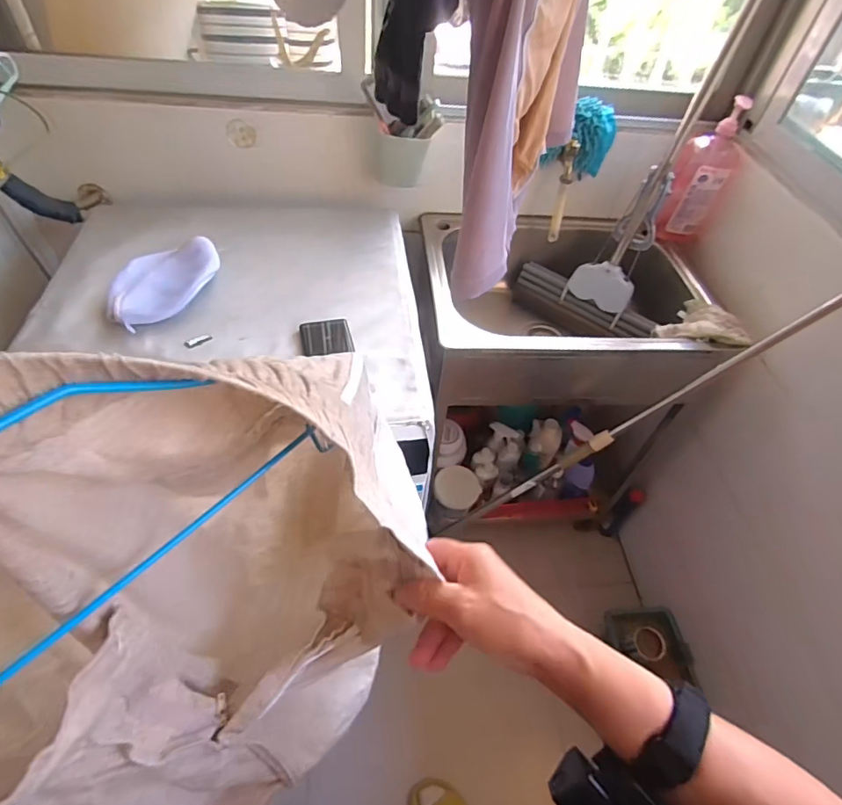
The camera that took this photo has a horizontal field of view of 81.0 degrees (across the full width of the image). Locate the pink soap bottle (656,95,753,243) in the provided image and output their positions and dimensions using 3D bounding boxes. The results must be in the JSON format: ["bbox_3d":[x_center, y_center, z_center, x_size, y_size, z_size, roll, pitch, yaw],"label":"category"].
[{"bbox_3d":[0.607,-0.485,1.068,0.122,0.274,0.085,29,53,18],"label":"pink soap bottle"}]

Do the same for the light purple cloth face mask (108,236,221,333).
[{"bbox_3d":[-0.413,-0.197,0.788,0.121,0.034,0.203,18,50,9],"label":"light purple cloth face mask"}]

